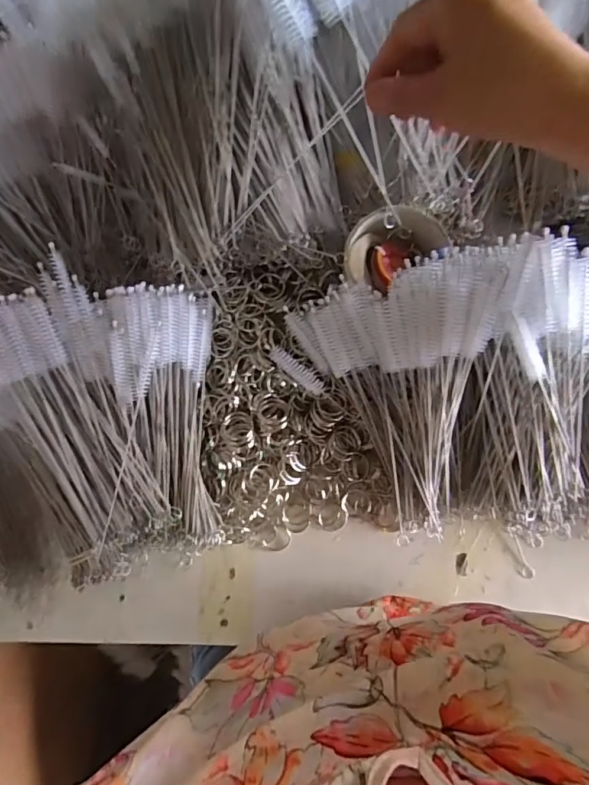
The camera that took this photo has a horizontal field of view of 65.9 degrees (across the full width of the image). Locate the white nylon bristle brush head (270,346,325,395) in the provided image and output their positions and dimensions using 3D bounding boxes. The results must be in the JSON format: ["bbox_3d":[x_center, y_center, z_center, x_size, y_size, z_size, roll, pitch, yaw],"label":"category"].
[{"bbox_3d":[0.002,-0.017,0.363,0.050,0.007,0.014,37,88,8],"label":"white nylon bristle brush head"}]

